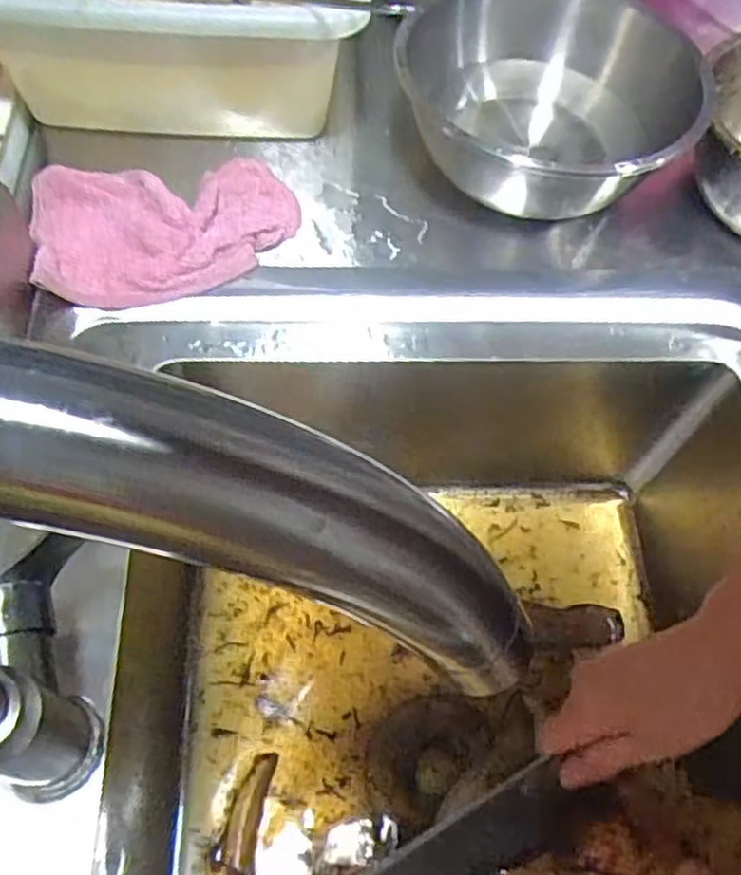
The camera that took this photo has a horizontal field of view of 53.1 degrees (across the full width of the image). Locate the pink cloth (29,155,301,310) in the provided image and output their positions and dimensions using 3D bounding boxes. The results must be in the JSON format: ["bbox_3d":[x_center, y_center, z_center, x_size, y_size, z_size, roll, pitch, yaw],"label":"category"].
[{"bbox_3d":[-0.151,-0.163,0.561,0.197,0.027,0.144,-16,63,-12],"label":"pink cloth"}]

